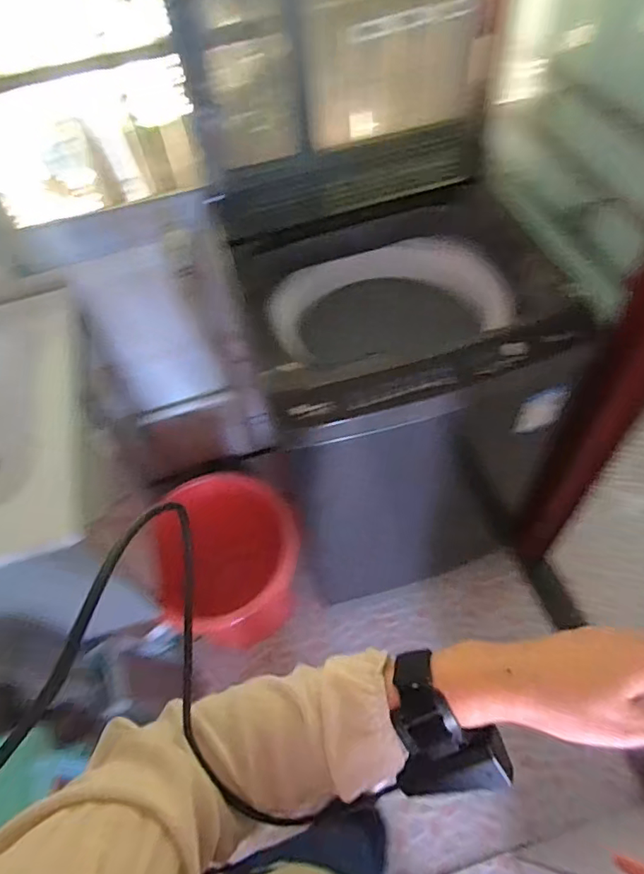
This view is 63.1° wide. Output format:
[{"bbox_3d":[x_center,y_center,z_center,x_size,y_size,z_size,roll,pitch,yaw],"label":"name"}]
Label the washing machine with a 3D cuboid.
[{"bbox_3d":[0.167,-0.057,1.295,0.543,0.849,0.575,-16,55,-6],"label":"washing machine"}]

